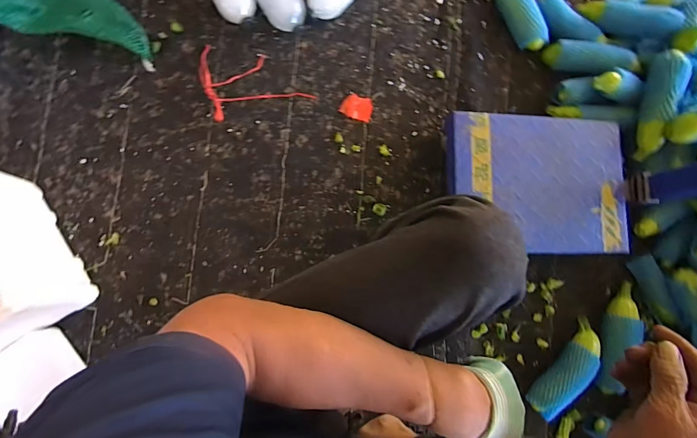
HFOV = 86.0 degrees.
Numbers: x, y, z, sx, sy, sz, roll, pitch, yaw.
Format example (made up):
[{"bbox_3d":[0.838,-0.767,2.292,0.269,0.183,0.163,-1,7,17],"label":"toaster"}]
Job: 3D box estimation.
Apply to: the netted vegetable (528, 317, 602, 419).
[{"bbox_3d":[0.474,0.323,0.804,0.066,0.068,0.227,43,82,0],"label":"netted vegetable"}]

